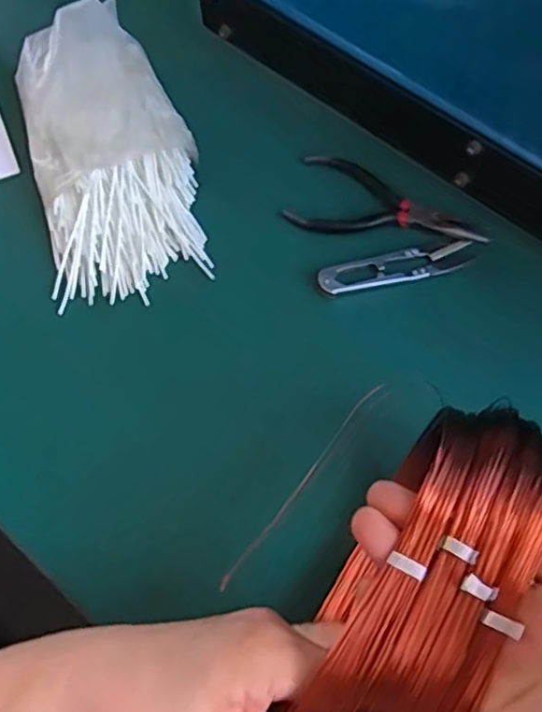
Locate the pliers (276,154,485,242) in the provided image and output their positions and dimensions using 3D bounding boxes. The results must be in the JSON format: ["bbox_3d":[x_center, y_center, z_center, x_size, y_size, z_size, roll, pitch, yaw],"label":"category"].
[{"bbox_3d":[0.076,-0.096,0.427,0.122,0.007,0.059,17,67,7],"label":"pliers"}]

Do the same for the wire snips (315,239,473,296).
[{"bbox_3d":[0.078,-0.055,0.409,0.099,0.012,0.021,-13,67,-7],"label":"wire snips"}]

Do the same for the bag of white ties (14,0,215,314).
[{"bbox_3d":[-0.107,-0.142,0.433,0.102,0.036,0.218,-14,67,-7],"label":"bag of white ties"}]

